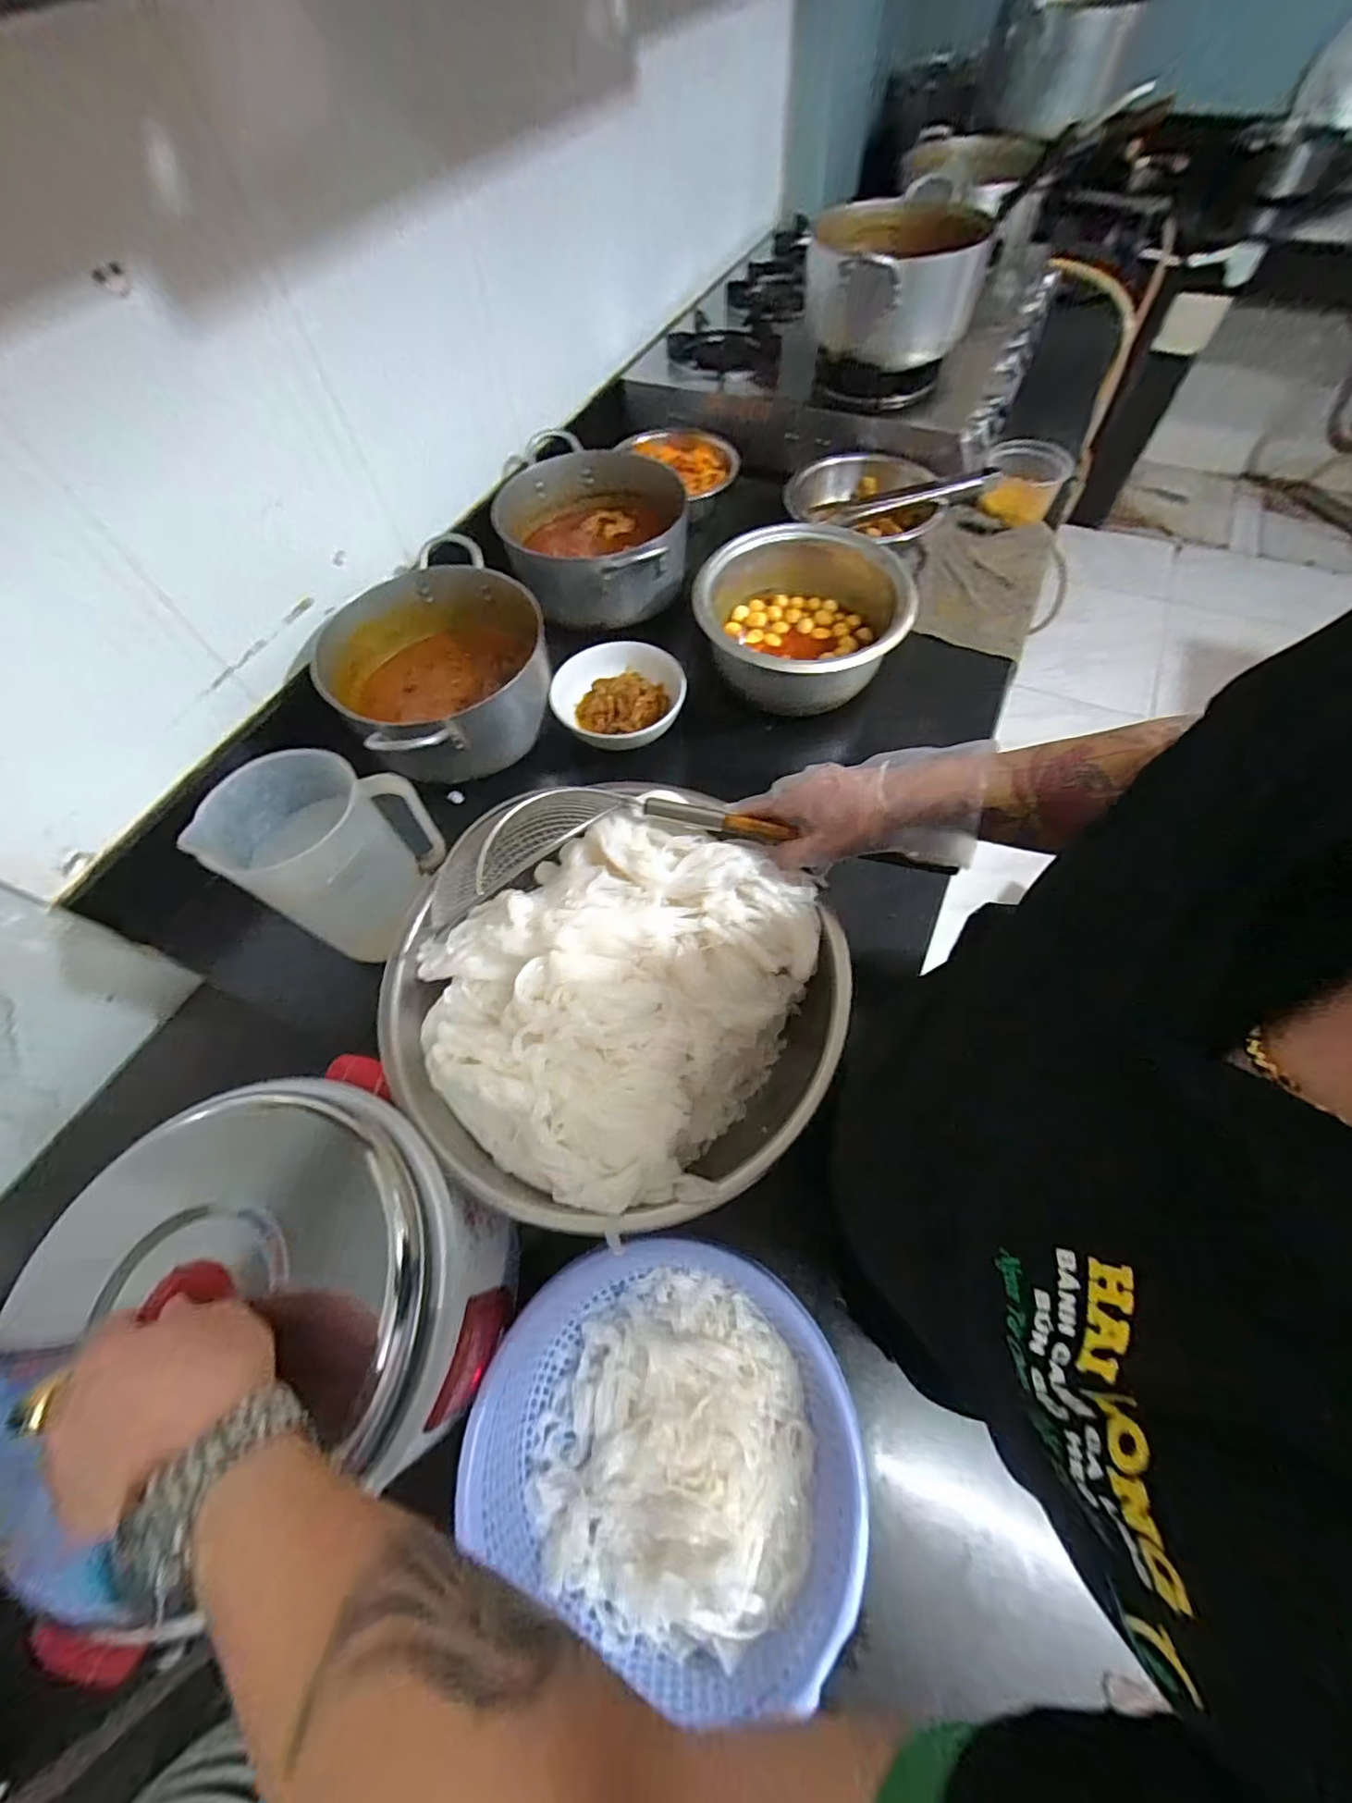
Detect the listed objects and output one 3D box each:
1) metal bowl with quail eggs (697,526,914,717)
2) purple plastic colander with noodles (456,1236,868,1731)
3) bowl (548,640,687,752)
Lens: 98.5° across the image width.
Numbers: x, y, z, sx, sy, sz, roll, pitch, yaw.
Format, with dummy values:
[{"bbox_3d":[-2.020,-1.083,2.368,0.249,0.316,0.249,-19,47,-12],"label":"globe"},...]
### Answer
[{"bbox_3d":[0.170,-0.368,0.773,0.265,0.106,0.254,-1,62,2],"label":"metal bowl with quail eggs"},{"bbox_3d":[-0.015,0.425,0.466,0.291,0.087,0.258,13,63,10],"label":"purple plastic colander with noodles"},{"bbox_3d":[-0.074,-0.263,0.776,0.171,0.068,0.152,-15,62,-5],"label":"bowl"}]

